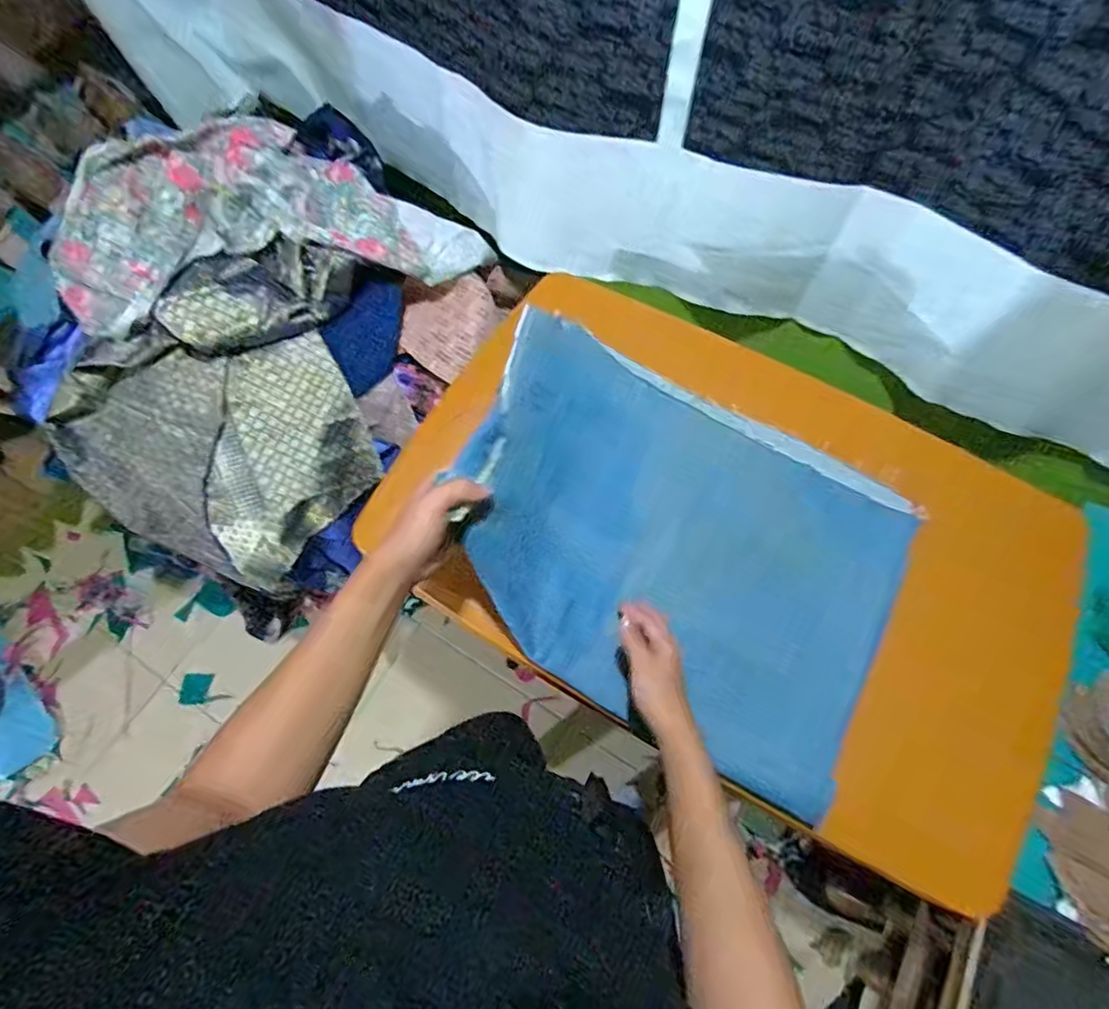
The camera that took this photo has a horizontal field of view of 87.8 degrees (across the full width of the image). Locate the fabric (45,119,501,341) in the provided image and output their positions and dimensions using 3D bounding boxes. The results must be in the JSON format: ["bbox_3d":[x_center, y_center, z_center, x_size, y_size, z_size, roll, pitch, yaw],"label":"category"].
[{"bbox_3d":[-0.416,-0.423,0.842,0.590,0.164,0.288,-19,70,-8],"label":"fabric"}]

